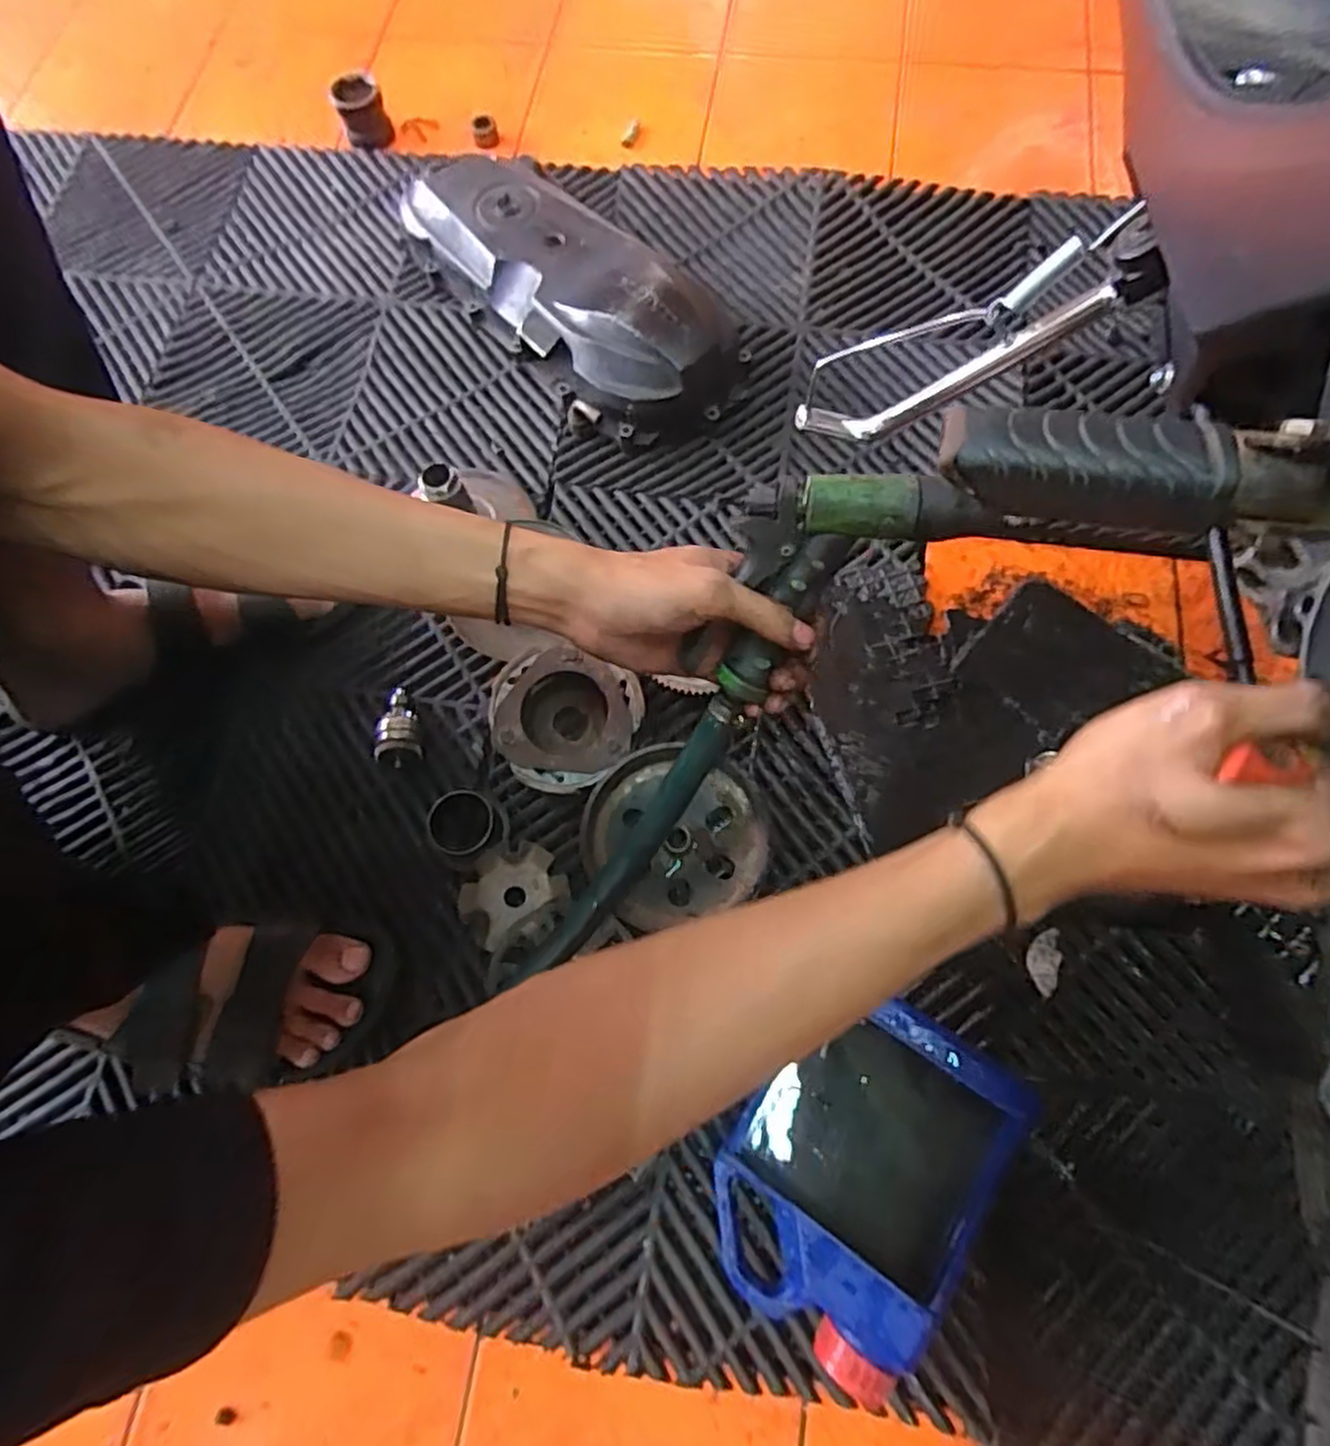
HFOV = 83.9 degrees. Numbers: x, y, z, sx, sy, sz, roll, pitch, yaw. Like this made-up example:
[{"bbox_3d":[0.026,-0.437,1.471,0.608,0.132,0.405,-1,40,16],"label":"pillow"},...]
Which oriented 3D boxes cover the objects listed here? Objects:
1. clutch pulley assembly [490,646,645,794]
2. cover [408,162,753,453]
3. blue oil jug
[{"bbox_3d":[-0.079,0.000,0.568,0.111,0.035,0.104,-1,71,2],"label":"clutch pulley assembly"},{"bbox_3d":[-0.100,-0.402,0.683,0.144,0.085,0.383,-43,75,-12],"label":"cover"},{"bbox_3d":[0.112,0.265,0.446,0.142,0.075,0.190,37,76,14],"label":"blue oil jug"}]

